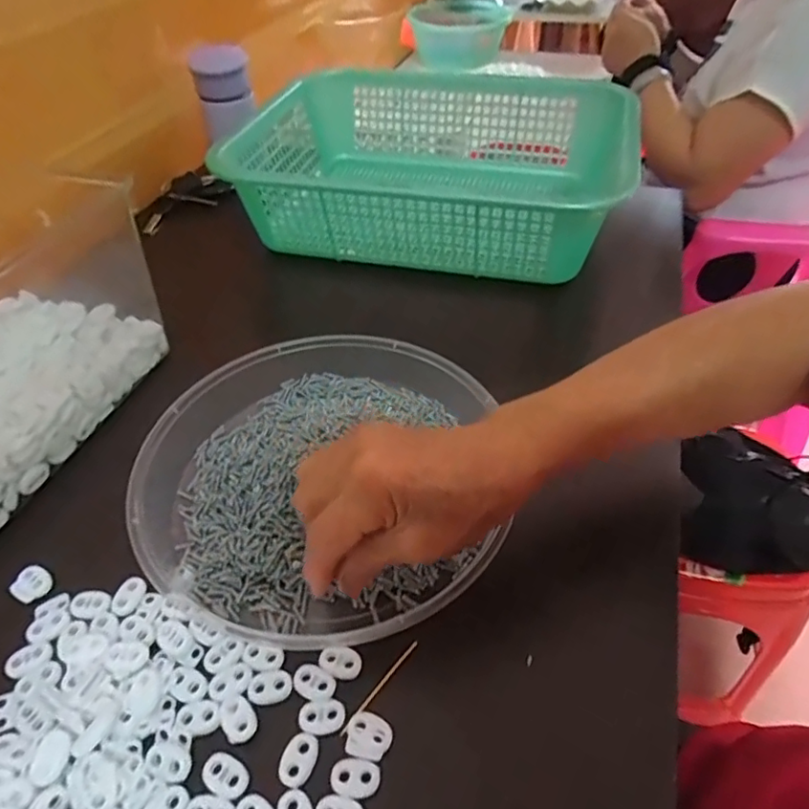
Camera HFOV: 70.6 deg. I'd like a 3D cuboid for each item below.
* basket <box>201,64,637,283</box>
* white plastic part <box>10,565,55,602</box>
[{"bbox_3d":[0.022,-0.251,0.596,0.383,0.091,0.296,9,47,10],"label":"basket"},{"bbox_3d":[-0.221,0.107,0.340,0.021,0.004,0.020,-1,46,1],"label":"white plastic part"}]

